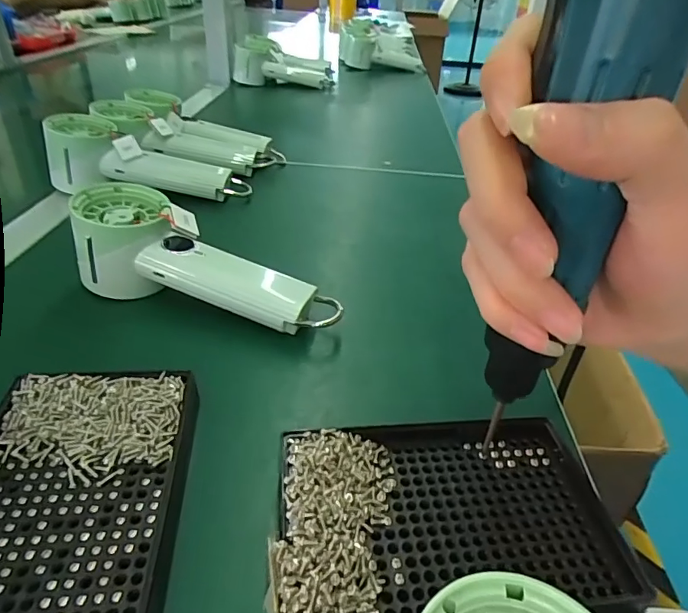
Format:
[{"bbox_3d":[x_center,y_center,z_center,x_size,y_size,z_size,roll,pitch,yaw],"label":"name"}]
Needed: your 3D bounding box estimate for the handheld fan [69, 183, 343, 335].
[{"bbox_3d":[-0.094,-0.033,0.341,0.182,0.063,0.061,10,36,8],"label":"handheld fan"}]

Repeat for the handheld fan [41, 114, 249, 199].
[{"bbox_3d":[-0.194,-0.149,0.498,0.189,0.065,0.065,1,35,-6],"label":"handheld fan"}]

